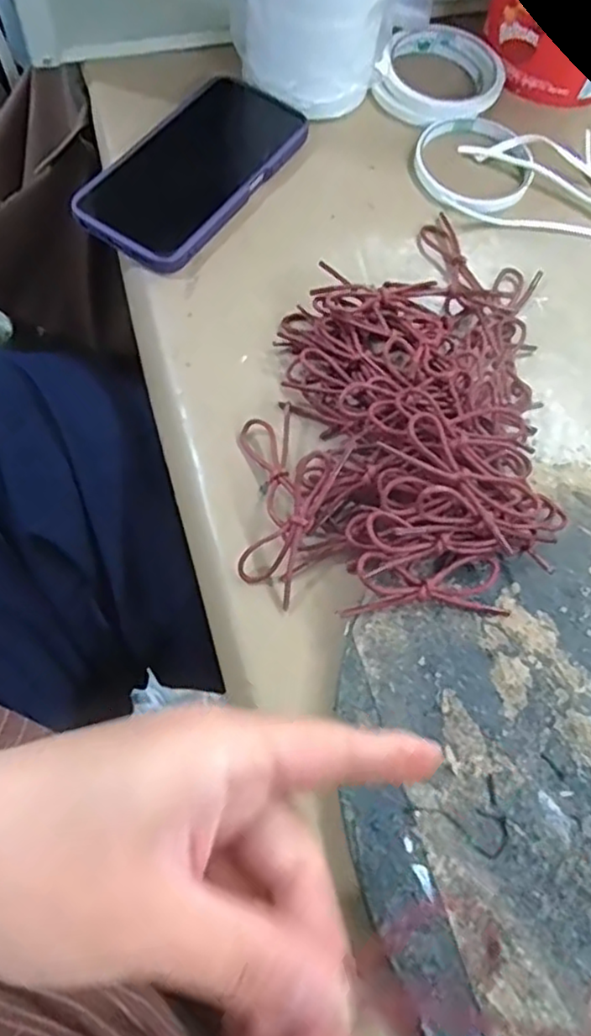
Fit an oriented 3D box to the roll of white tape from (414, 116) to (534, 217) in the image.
[{"bbox_3d":[0.125,-0.249,0.462,0.081,0.006,0.089,2,67,-5],"label":"roll of white tape"}]

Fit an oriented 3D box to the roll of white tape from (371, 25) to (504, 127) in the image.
[{"bbox_3d":[0.102,-0.327,0.484,0.095,0.023,0.082,-19,71,-13],"label":"roll of white tape"}]

